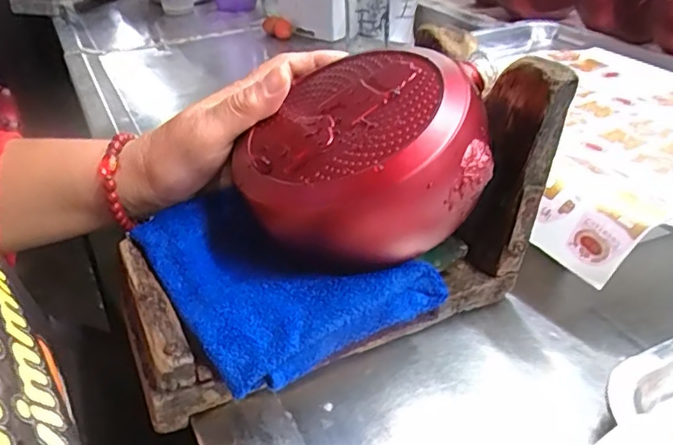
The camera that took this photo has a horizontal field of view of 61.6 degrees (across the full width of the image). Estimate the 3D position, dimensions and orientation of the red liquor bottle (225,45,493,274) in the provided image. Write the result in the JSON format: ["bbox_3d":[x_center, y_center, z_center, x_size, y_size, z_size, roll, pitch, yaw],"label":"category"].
[{"bbox_3d":[0.017,-0.036,0.318,0.133,0.070,0.129,-10,46,18],"label":"red liquor bottle"}]

